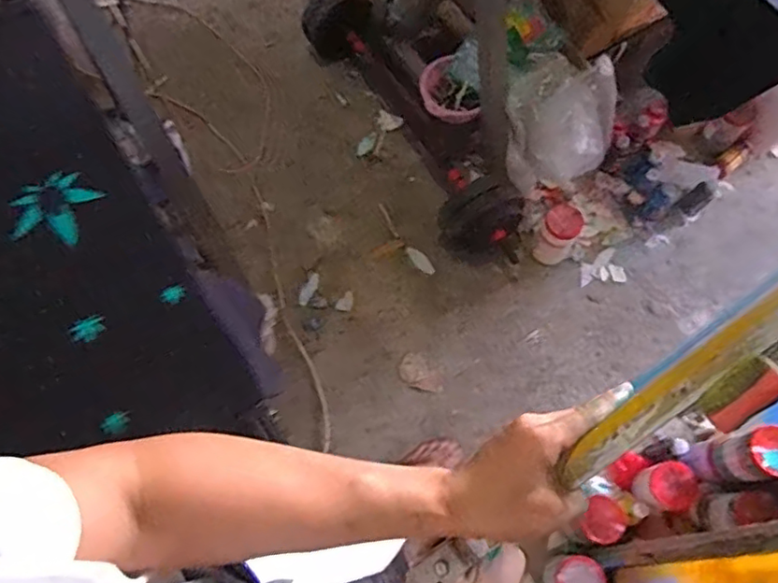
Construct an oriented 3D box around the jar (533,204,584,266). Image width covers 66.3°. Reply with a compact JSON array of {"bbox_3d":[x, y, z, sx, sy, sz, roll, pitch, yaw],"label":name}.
[{"bbox_3d":[0.439,-0.147,1.567,0.092,0.176,0.096,33,71,13],"label":"jar"}]

